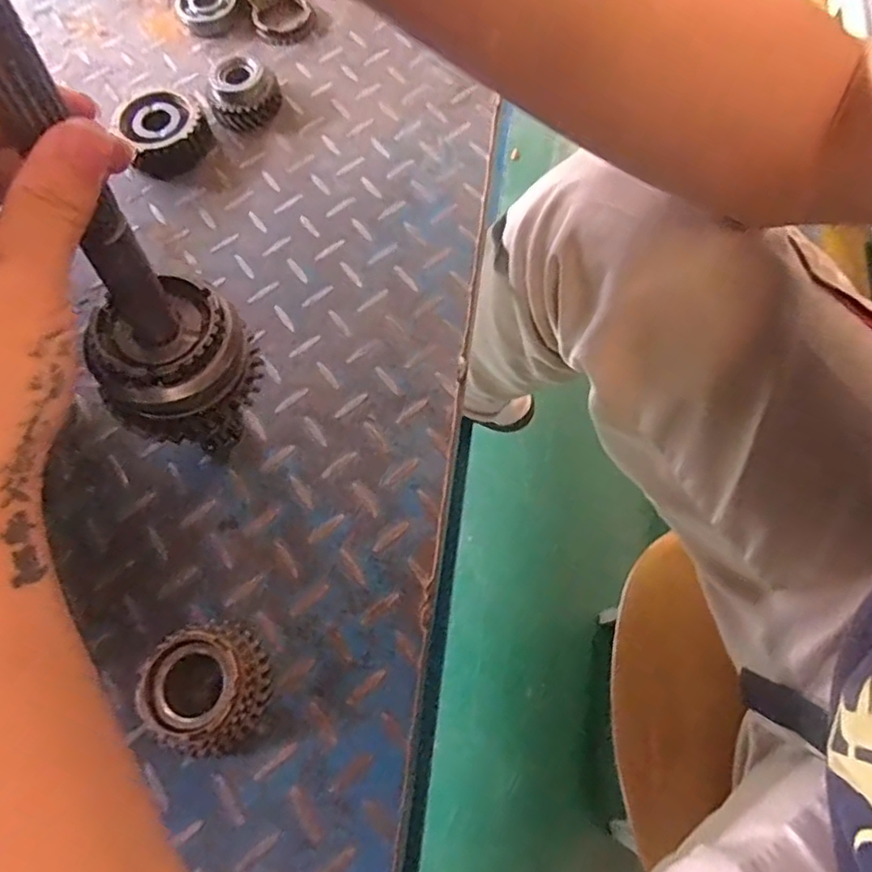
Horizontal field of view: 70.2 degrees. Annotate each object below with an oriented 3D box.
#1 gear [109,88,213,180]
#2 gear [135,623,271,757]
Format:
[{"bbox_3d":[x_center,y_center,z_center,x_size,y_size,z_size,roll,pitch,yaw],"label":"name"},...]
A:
[{"bbox_3d":[-0.210,-0.233,0.478,0.067,0.027,0.059,25,70,11],"label":"gear"},{"bbox_3d":[-0.115,0.128,0.313,0.057,0.034,0.057,-12,68,-4],"label":"gear"}]

